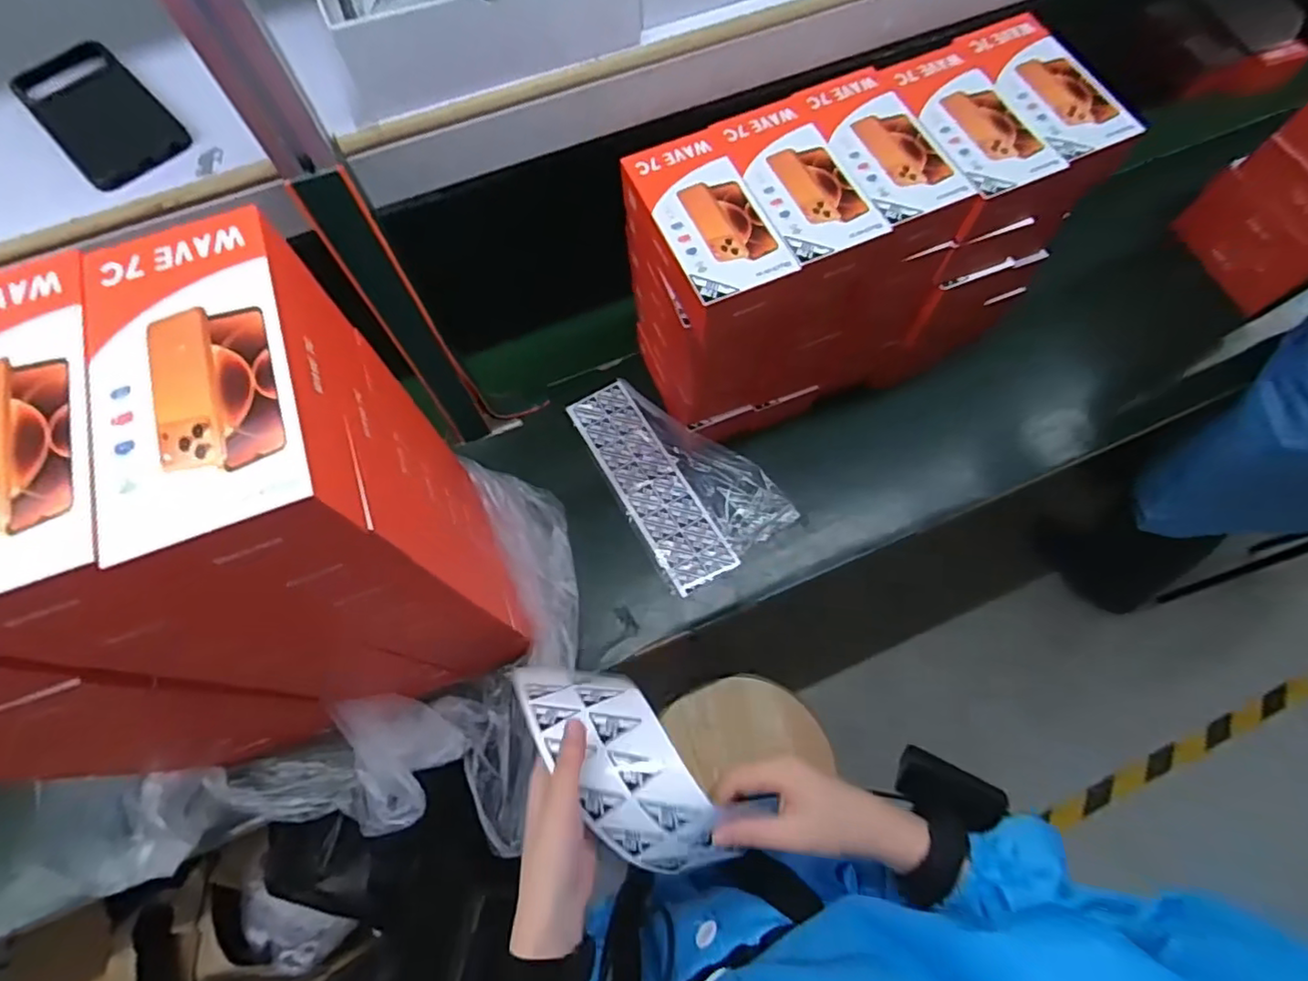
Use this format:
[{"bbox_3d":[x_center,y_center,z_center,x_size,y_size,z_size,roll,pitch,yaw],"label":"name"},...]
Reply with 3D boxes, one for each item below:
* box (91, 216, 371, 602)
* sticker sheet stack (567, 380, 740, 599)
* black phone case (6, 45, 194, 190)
[{"bbox_3d":[-0.220,-0.049,0.321,0.093,0.054,0.179,-20,69,-7],"label":"box"},{"bbox_3d":[-0.007,-0.011,0.827,0.080,0.007,0.308,-28,70,-11],"label":"sticker sheet stack"},{"bbox_3d":[-0.443,-0.302,0.501,0.079,0.014,0.167,-42,73,-14],"label":"black phone case"}]

